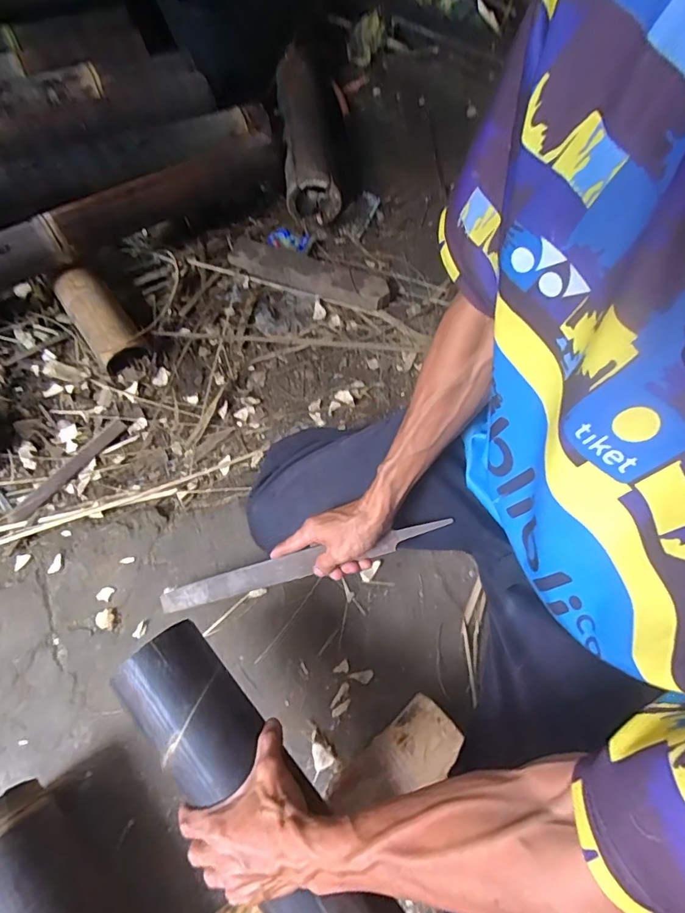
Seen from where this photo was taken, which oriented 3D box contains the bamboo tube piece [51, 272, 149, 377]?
[{"bbox_3d":[-0.387,-0.217,0.765,0.073,0.064,0.174,-37,73,-17],"label":"bamboo tube piece"}]

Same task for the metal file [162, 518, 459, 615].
[{"bbox_3d":[-0.055,0.122,0.533,0.353,0.008,0.030,-19,89,16],"label":"metal file"}]

